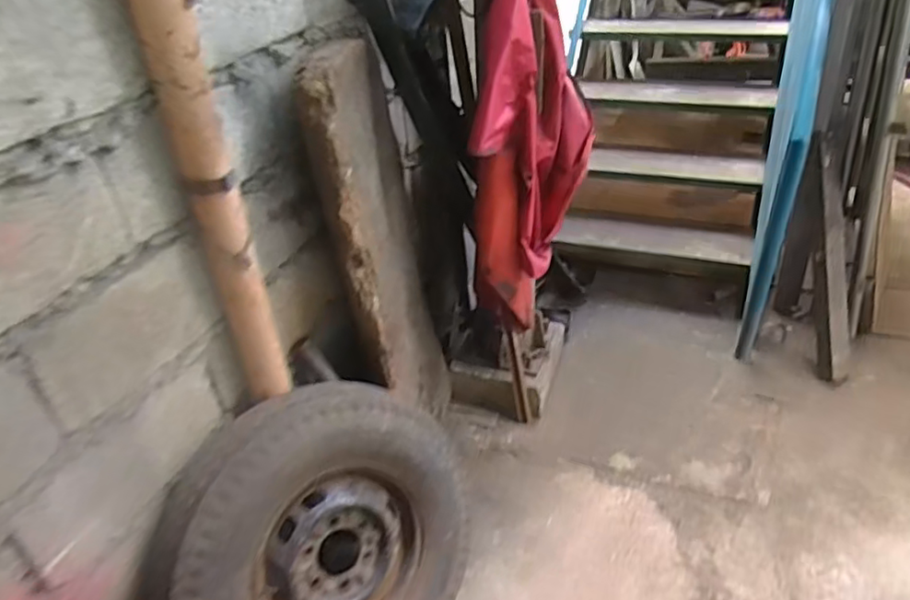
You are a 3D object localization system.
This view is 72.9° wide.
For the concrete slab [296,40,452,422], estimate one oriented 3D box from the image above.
[{"bbox_3d":[-0.148,-0.067,1.496,0.066,1.046,0.413,0,40,14],"label":"concrete slab"}]

